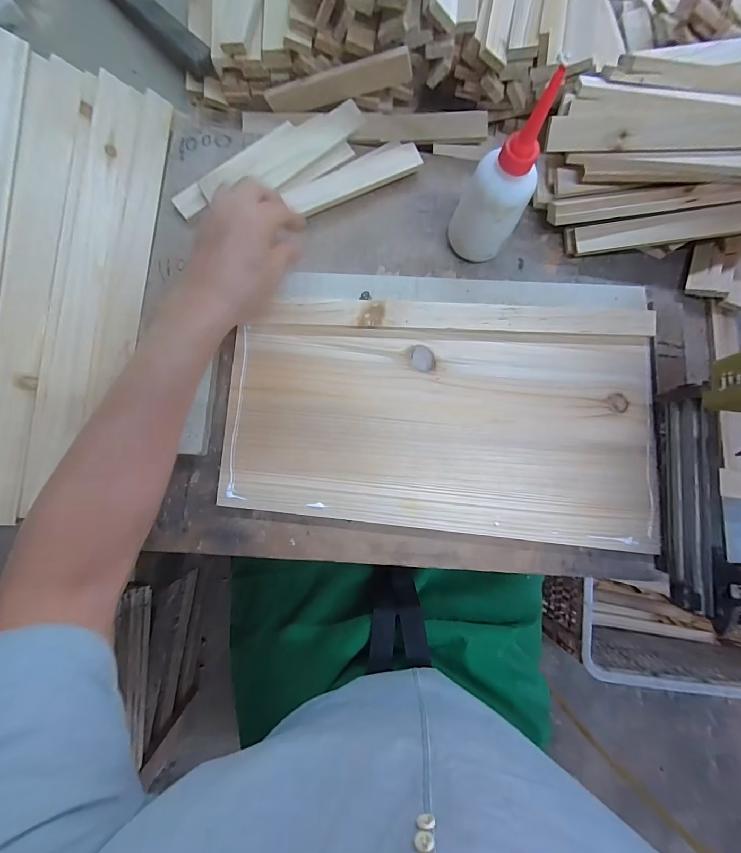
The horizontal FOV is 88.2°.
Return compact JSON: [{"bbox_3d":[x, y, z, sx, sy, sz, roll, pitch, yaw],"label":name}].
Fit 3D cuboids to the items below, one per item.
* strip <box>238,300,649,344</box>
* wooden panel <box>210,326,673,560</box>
[{"bbox_3d":[0.092,-0.108,0.383,0.407,0.020,0.037,0,84,-1],"label":"strip"},{"bbox_3d":[0.076,0.006,0.377,0.420,0.020,0.197,2,84,-1],"label":"wooden panel"}]

